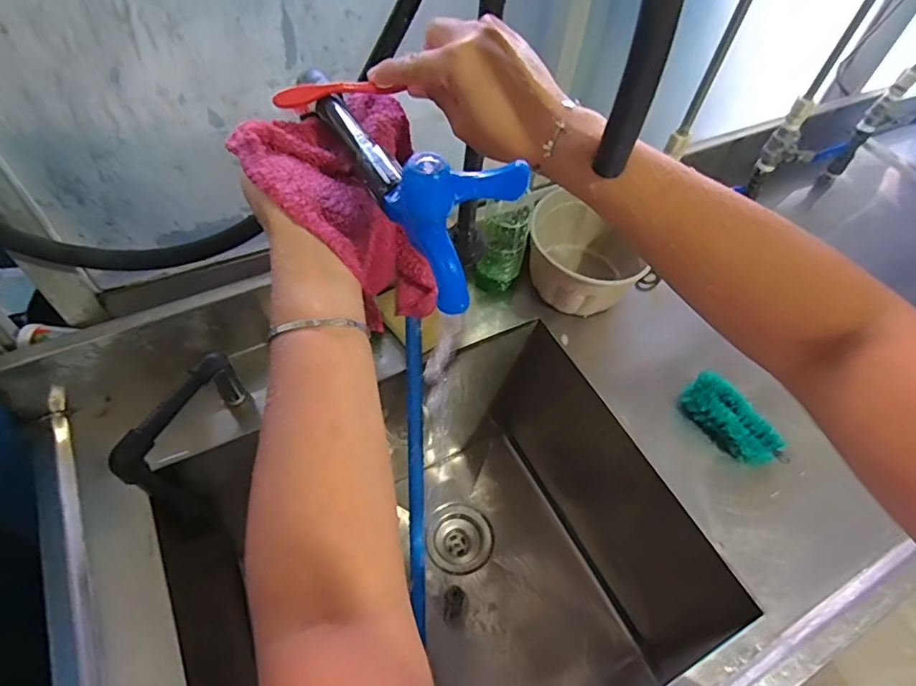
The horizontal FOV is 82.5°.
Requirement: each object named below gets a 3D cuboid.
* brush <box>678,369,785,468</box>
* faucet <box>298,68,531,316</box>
[{"bbox_3d":[0.332,0.095,0.641,0.054,0.046,0.122,-29,60,-23],"label":"brush"},{"bbox_3d":[-0.047,-0.121,0.336,0.049,0.079,0.215,-27,57,-22],"label":"faucet"}]

